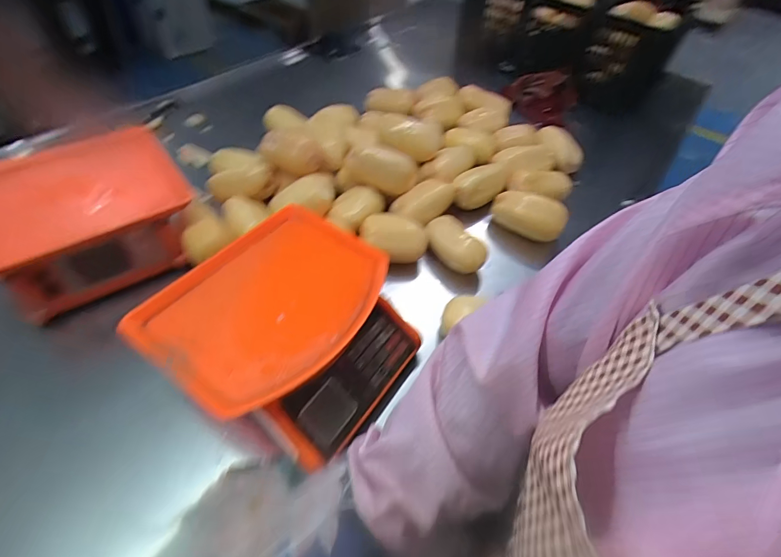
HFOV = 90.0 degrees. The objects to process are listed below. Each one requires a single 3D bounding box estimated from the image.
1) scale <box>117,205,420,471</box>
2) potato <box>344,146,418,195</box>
[{"bbox_3d":[-0.125,0.066,0.527,0.287,0.121,0.288,29,55,17],"label":"scale"},{"bbox_3d":[-0.019,-0.213,0.751,0.131,0.064,0.056,6,51,-1],"label":"potato"}]

